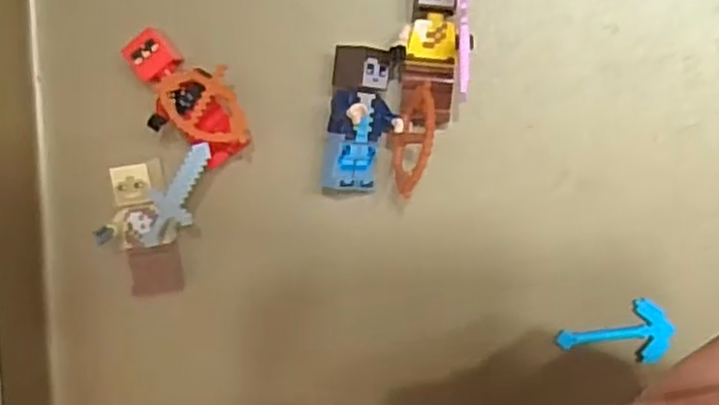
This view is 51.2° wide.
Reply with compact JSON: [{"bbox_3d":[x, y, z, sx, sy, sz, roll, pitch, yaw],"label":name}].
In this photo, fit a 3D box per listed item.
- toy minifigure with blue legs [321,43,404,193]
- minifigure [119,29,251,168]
[{"bbox_3d":[0.001,-0.024,0.225,0.020,0.015,0.043,9,96,4],"label":"toy minifigure with blue legs"},{"bbox_3d":[-0.052,-0.032,0.228,0.042,0.019,0.025,38,97,0],"label":"minifigure"}]

